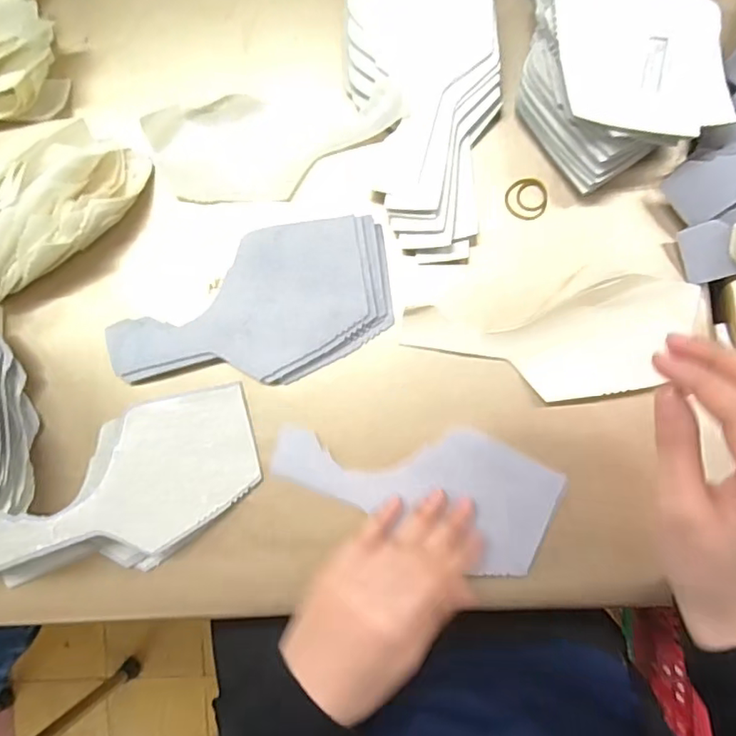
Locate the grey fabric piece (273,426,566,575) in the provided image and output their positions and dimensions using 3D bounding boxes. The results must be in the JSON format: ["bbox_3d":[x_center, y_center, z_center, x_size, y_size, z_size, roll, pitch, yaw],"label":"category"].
[{"bbox_3d":[0.028,0.079,0.373,0.182,0.011,0.081,8,88,7],"label":"grey fabric piece"}]

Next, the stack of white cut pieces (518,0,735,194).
[{"bbox_3d":[0.142,-0.215,0.352,0.106,0.050,0.191,-12,86,5],"label":"stack of white cut pieces"}]

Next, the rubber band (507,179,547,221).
[{"bbox_3d":[0.104,-0.111,0.376,0.026,0.004,0.026,-2,87,6],"label":"rubber band"}]

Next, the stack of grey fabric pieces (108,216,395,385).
[{"bbox_3d":[-0.079,-0.041,0.383,0.187,0.012,0.097,-7,87,6],"label":"stack of grey fabric pieces"}]

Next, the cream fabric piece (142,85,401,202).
[{"bbox_3d":[-0.064,-0.151,0.389,0.171,0.015,0.068,-1,87,6],"label":"cream fabric piece"}]

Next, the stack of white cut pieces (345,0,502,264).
[{"bbox_3d":[0.036,-0.181,0.372,0.094,0.027,0.217,-3,87,6],"label":"stack of white cut pieces"}]

